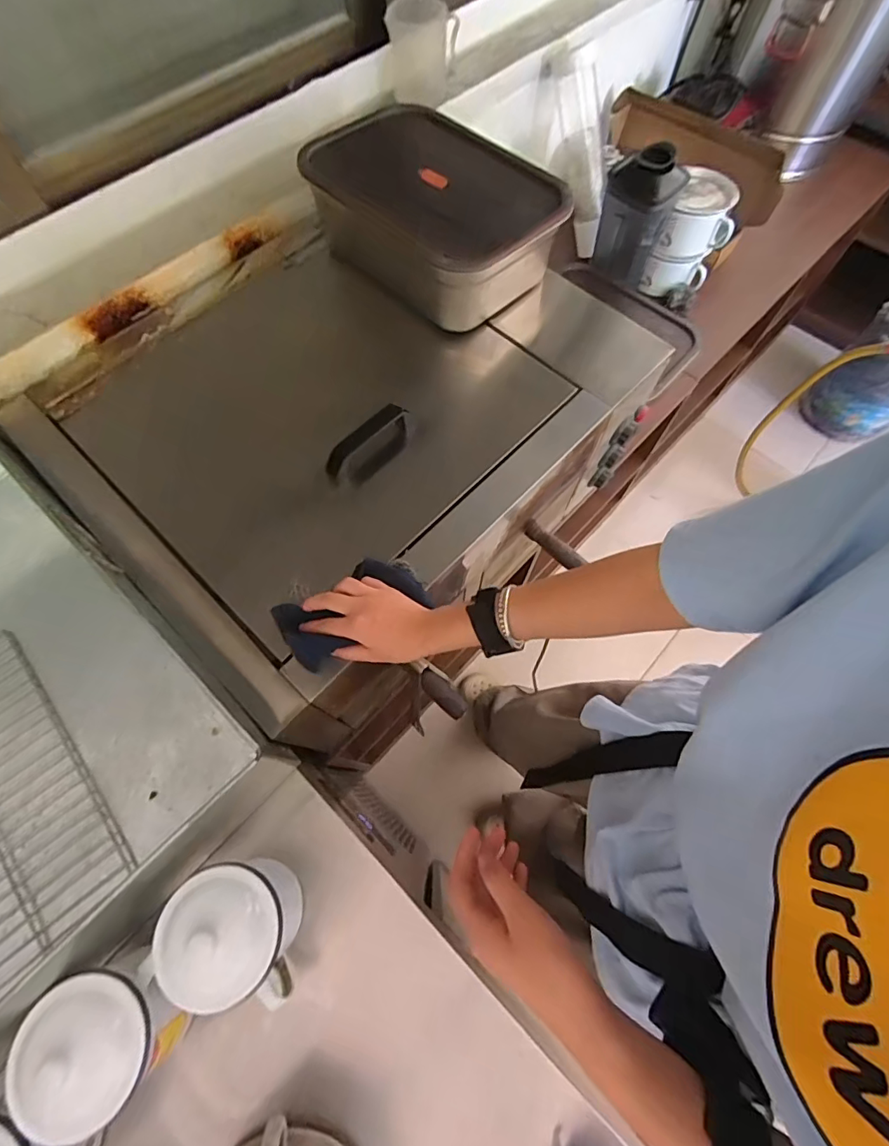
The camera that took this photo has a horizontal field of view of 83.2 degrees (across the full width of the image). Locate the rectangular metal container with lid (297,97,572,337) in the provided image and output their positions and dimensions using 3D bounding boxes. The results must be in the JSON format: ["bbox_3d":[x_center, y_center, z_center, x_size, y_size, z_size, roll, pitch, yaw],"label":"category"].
[{"bbox_3d":[-0.012,-0.512,0.719,0.335,0.109,0.244,37,72,14],"label":"rectangular metal container with lid"}]

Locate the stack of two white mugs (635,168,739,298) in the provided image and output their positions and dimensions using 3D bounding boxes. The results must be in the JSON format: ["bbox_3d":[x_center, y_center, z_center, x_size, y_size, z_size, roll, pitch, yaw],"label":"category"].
[{"bbox_3d":[0.559,-0.760,1.132,0.145,0.187,0.162,20,68,8],"label":"stack of two white mugs"}]

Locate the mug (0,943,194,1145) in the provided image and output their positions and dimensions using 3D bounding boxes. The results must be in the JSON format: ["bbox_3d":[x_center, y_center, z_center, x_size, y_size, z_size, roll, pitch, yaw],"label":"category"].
[{"bbox_3d":[-0.290,0.396,0.437,0.102,0.132,0.100,0,67,0],"label":"mug"}]

